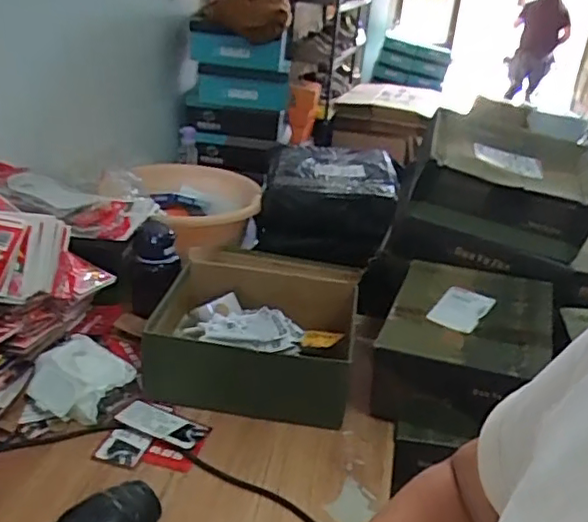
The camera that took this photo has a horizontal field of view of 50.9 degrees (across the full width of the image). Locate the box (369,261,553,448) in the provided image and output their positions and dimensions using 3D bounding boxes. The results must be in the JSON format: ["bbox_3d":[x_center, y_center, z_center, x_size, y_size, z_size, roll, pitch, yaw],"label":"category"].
[{"bbox_3d":[0.285,0.146,1.045,0.255,0.148,0.335,13,27,14],"label":"box"}]

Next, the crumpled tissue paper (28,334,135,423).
[{"bbox_3d":[-0.333,0.185,0.951,0.135,0.086,0.119,20,29,26],"label":"crumpled tissue paper"}]

